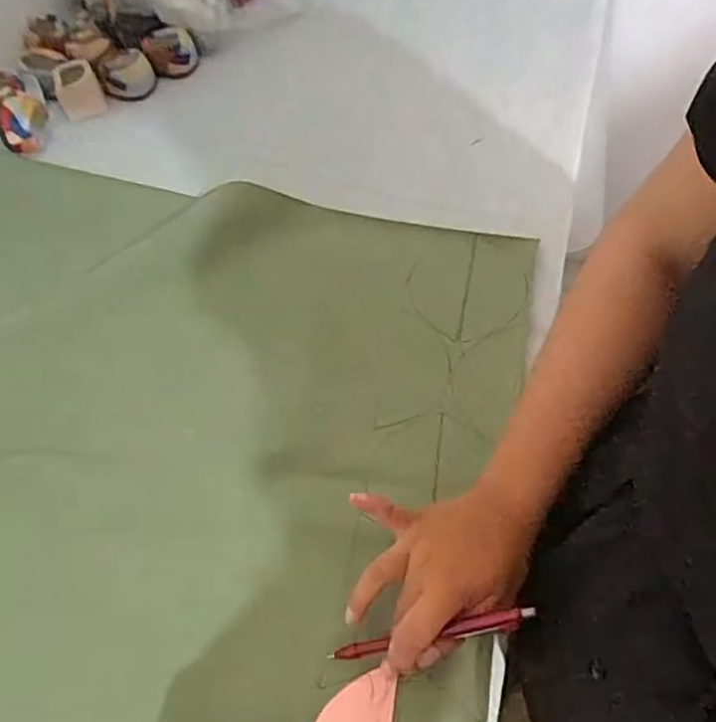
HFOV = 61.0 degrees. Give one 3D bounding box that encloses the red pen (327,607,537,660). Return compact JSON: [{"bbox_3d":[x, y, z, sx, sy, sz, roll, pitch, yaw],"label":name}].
[{"bbox_3d":[0.042,0.173,0.382,0.143,0.007,0.012,-23,56,24],"label":"red pen"}]

